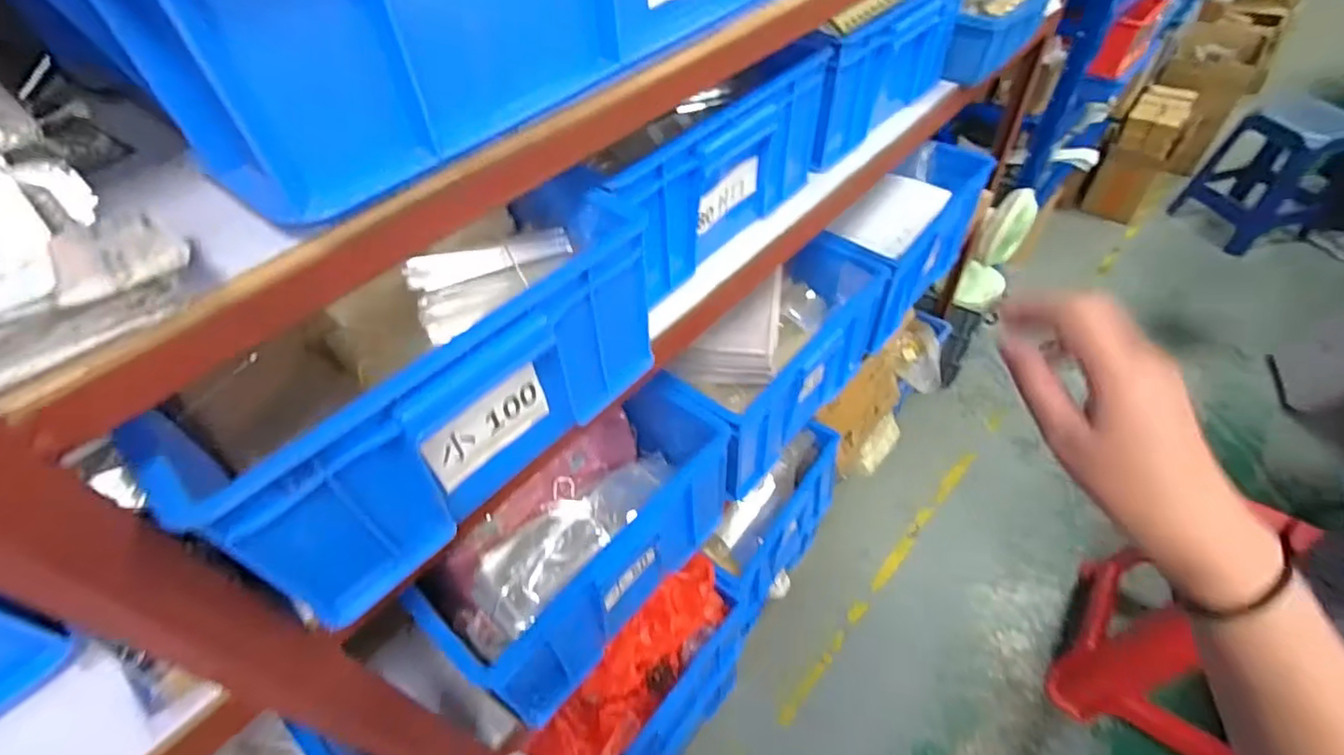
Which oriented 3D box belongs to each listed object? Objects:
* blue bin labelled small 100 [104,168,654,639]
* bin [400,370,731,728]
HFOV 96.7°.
[{"bbox_3d":[-0.189,-0.023,0.475,0.201,0.164,0.356,30,57,29],"label":"blue bin labelled small 100"},{"bbox_3d":[-0.123,0.214,0.816,0.203,0.215,0.411,31,58,30],"label":"bin"}]

